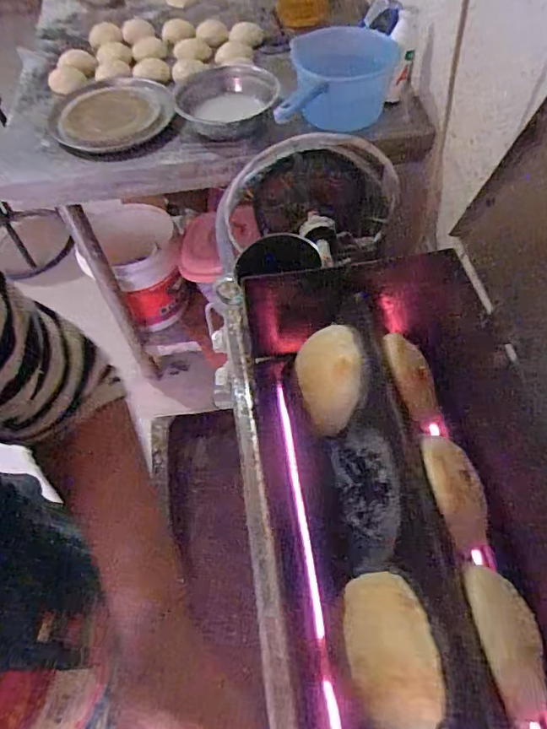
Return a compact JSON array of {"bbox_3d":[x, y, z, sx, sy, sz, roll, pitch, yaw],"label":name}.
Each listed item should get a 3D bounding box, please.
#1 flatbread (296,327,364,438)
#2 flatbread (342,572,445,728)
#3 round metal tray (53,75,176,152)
[{"bbox_3d":[0.072,0.017,0.616,0.085,0.027,0.128,-13,79,34],"label":"flatbread"},{"bbox_3d":[0.115,0.263,0.461,0.088,0.066,0.132,-15,47,29],"label":"flatbread"},{"bbox_3d":[-0.306,-0.469,0.953,0.227,0.037,0.226,-9,56,-3],"label":"round metal tray"}]

